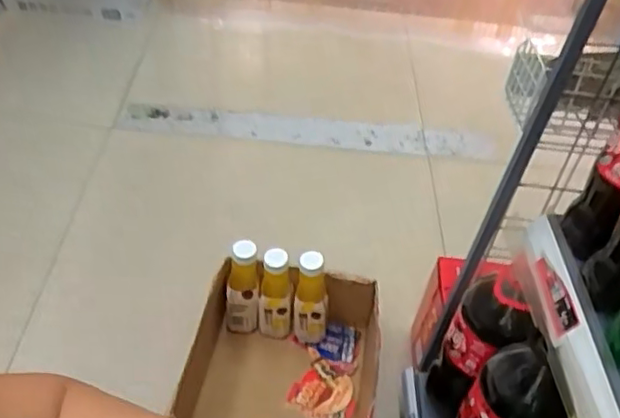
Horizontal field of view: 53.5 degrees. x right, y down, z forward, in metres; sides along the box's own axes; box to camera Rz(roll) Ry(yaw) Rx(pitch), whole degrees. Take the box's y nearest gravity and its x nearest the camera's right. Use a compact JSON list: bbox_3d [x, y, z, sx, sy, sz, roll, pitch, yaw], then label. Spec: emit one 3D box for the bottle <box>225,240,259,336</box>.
[{"bbox_3d":[-0.114,0.131,1.032,0.055,0.182,0.061,-1,45,-9],"label":"bottle"}]

